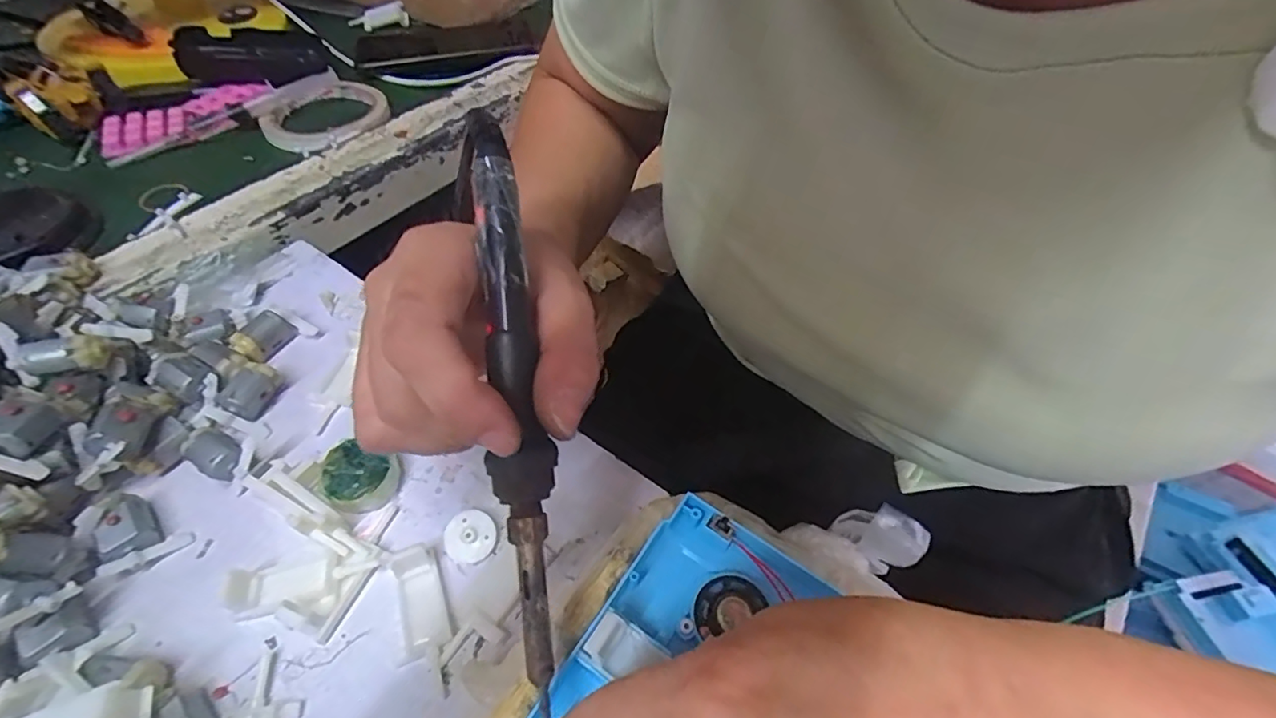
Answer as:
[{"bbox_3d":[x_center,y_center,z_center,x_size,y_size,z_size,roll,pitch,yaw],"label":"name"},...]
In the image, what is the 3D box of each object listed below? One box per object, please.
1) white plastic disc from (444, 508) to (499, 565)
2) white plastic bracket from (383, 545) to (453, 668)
[{"bbox_3d":[-0.077,0.080,0.253,0.024,0.008,0.022,2,51,-3],"label":"white plastic disc"},{"bbox_3d":[-0.094,0.102,0.237,0.022,0.006,0.044,-17,54,-18],"label":"white plastic bracket"}]

